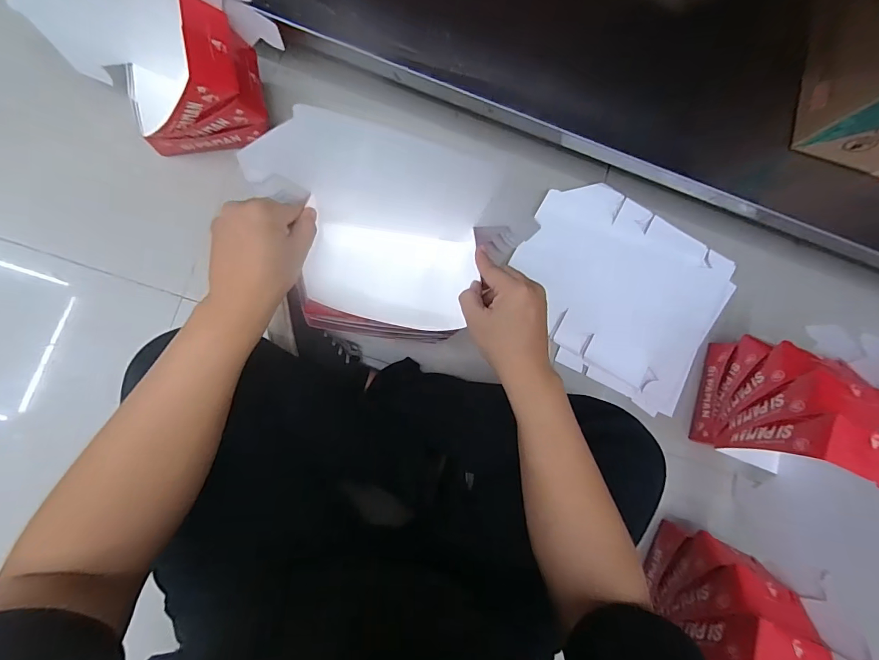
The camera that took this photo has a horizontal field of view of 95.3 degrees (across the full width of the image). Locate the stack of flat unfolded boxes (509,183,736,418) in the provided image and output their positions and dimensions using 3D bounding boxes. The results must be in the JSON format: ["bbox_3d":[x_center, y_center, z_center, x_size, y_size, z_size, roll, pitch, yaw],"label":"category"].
[{"bbox_3d":[0.312,-0.068,0.696,0.365,0.016,0.308,30,83,-3],"label":"stack of flat unfolded boxes"}]

